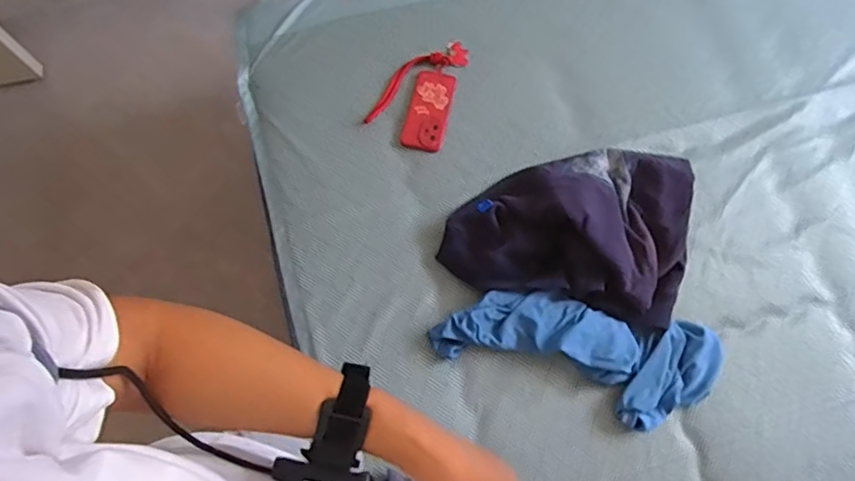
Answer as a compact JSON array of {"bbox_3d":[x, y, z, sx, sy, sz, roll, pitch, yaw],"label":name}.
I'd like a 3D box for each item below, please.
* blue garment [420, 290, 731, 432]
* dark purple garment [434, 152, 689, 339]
[{"bbox_3d":[0.249,0.192,0.958,0.461,0.052,0.181,11,72,4],"label":"blue garment"},{"bbox_3d":[0.252,-0.042,1.000,0.401,0.118,0.303,15,73,5],"label":"dark purple garment"}]

